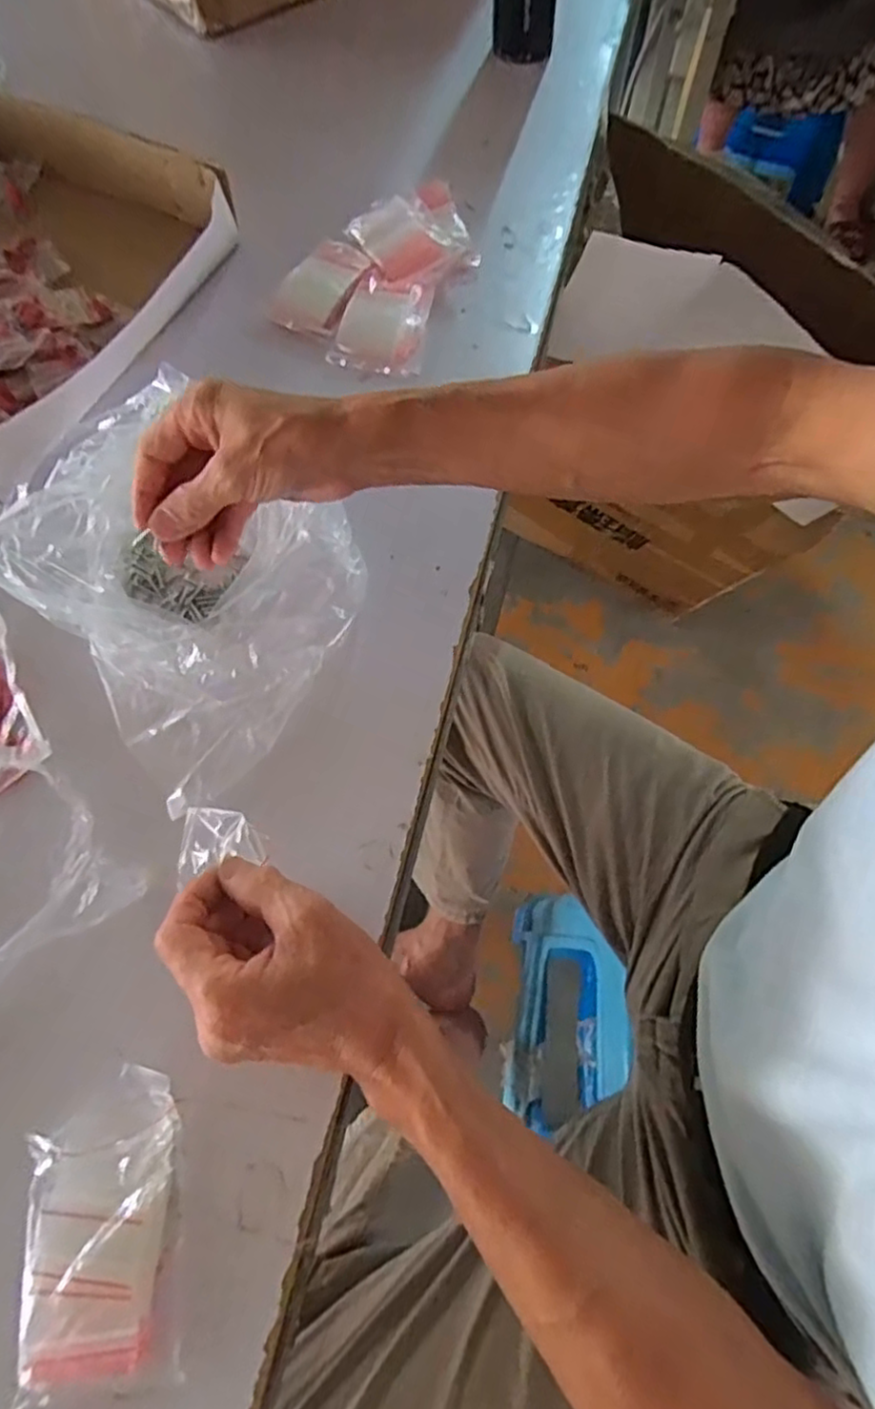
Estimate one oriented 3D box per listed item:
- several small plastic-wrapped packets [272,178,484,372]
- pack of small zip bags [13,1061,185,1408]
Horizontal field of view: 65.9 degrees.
[{"bbox_3d":[-0.047,-0.385,0.586,0.135,0.030,0.224,20,68,8],"label":"several small plastic-wrapped packets"},{"bbox_3d":[-0.158,0.244,0.313,0.067,0.021,0.122,-8,67,-4],"label":"pack of small zip bags"}]

